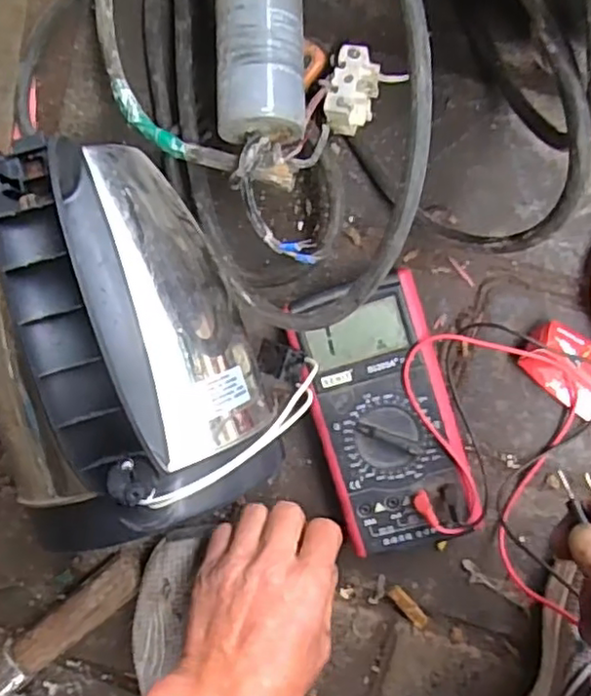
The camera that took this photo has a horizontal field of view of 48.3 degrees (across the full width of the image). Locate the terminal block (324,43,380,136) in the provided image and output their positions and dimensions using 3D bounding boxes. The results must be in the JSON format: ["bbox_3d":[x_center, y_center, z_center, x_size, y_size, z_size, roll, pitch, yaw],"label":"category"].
[{"bbox_3d":[0.035,-0.155,0.394,0.028,0.013,0.050,16,99,5],"label":"terminal block"}]

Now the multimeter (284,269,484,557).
[{"bbox_3d":[0.059,0.042,0.438,0.087,0.040,0.172,-16,95,9],"label":"multimeter"}]

